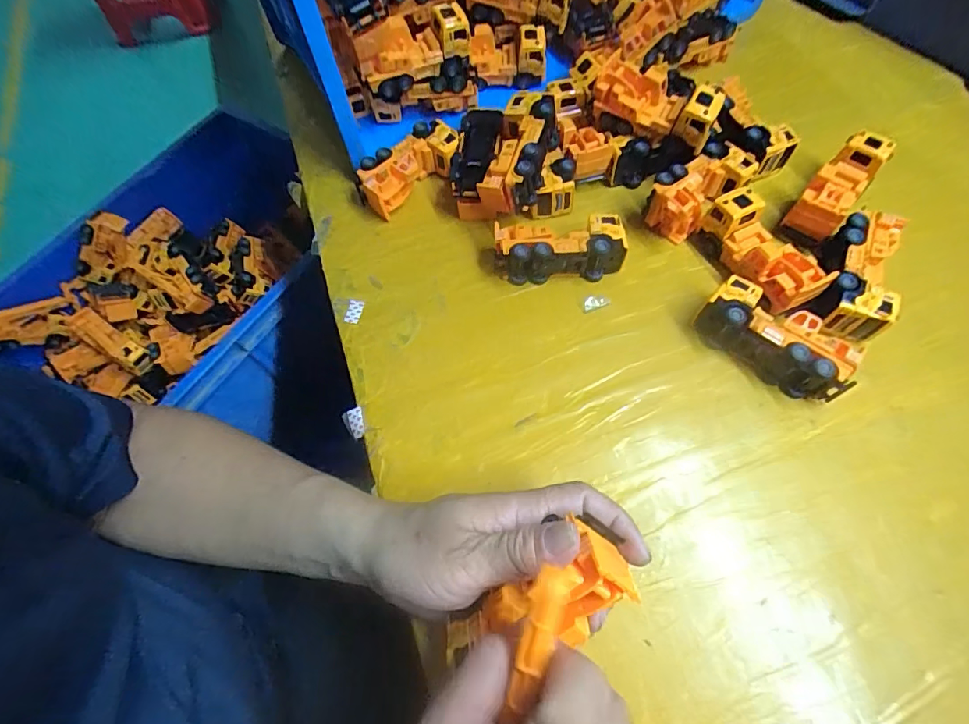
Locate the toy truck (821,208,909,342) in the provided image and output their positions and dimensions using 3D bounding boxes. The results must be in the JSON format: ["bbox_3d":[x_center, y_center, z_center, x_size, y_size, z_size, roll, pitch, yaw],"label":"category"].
[{"bbox_3d":[0.283,-0.065,0.351,0.041,0.034,0.103,22,67,13],"label":"toy truck"}]

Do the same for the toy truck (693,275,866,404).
[{"bbox_3d":[0.208,-0.015,0.331,0.101,0.037,0.042,40,72,20],"label":"toy truck"}]

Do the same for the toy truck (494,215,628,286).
[{"bbox_3d":[0.060,-0.091,0.376,0.101,0.037,0.036,-3,64,2],"label":"toy truck"}]

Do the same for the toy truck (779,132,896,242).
[{"bbox_3d":[0.290,-0.140,0.388,0.036,0.054,0.103,38,71,19],"label":"toy truck"}]

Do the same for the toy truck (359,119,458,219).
[{"bbox_3d":[-0.069,-0.177,0.425,0.098,0.040,0.045,-37,68,-15],"label":"toy truck"}]

